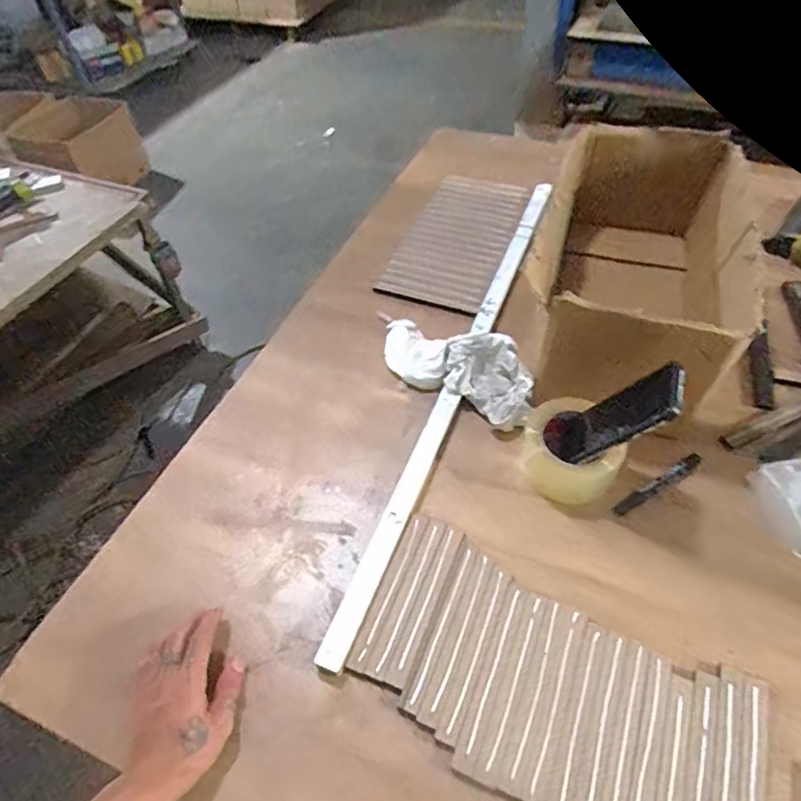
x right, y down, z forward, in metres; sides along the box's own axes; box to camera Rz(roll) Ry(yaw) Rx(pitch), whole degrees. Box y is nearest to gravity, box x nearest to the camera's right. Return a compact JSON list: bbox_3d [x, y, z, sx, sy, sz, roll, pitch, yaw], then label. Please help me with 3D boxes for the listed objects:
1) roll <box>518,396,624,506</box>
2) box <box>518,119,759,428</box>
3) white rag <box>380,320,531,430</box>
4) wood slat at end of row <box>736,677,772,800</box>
[{"bbox_3d":[0.195,0.056,0.658,0.090,0.064,0.113,-31,54,-21],"label":"roll"},{"bbox_3d":[0.325,-0.184,0.782,0.218,0.172,0.485,14,51,15],"label":"box"},{"bbox_3d":[0.070,-0.055,0.747,0.248,0.073,0.090,29,57,25],"label":"white rag"},{"bbox_3d":[0.292,0.318,0.468,0.023,0.004,0.174,20,50,19],"label":"wood slat at end of row"}]

